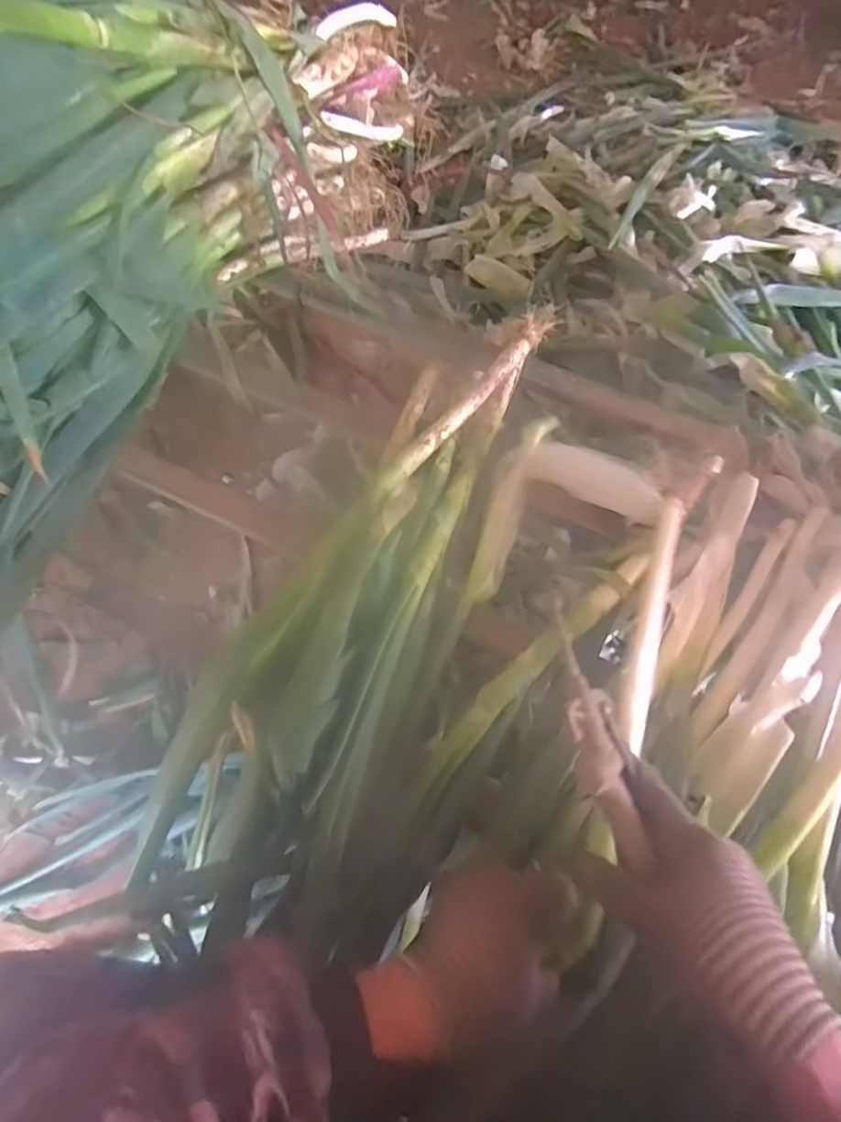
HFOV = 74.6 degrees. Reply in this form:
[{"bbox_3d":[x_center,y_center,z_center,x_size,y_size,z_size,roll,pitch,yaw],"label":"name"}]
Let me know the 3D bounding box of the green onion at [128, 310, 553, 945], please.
[{"bbox_3d":[-0.038,-0.034,0.562,0.157,0.087,0.680,19,66,7],"label":"green onion"}]

